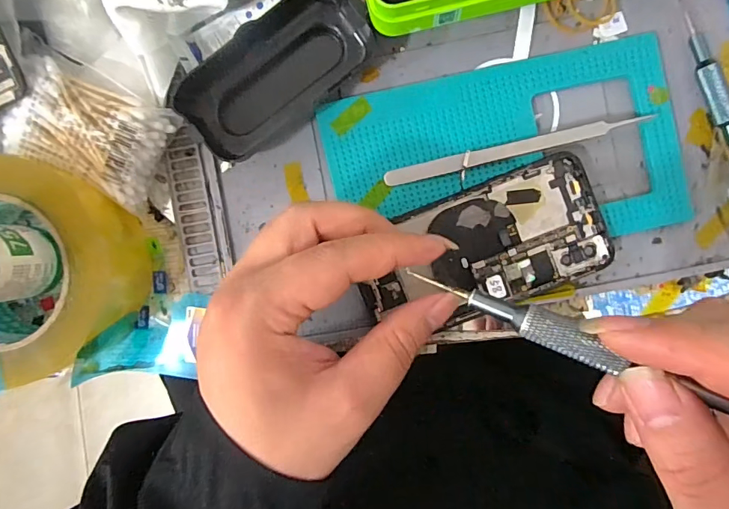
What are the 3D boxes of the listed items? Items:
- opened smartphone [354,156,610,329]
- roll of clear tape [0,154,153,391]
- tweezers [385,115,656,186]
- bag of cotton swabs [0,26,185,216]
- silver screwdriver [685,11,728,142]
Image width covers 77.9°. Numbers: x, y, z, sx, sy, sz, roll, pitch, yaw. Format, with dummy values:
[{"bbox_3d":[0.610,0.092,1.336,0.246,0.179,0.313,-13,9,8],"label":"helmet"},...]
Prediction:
[{"bbox_3d":[0.067,-0.003,0.259,0.138,0.006,0.069,-22,91,2],"label":"opened smartphone"},{"bbox_3d":[-0.190,0.009,0.255,0.111,0.051,0.116,0,92,1],"label":"roll of clear tape"},{"bbox_3d":[0.085,-0.060,0.258,0.147,0.009,0.009,-13,92,2],"label":"tweezers"},{"bbox_3d":[-0.156,-0.072,0.255,0.081,0.028,0.061,26,92,0],"label":"bag of cotton swabs"},{"bbox_3d":[0.203,-0.082,0.253,0.013,0.015,0.111,-18,91,2],"label":"silver screwdriver"}]

